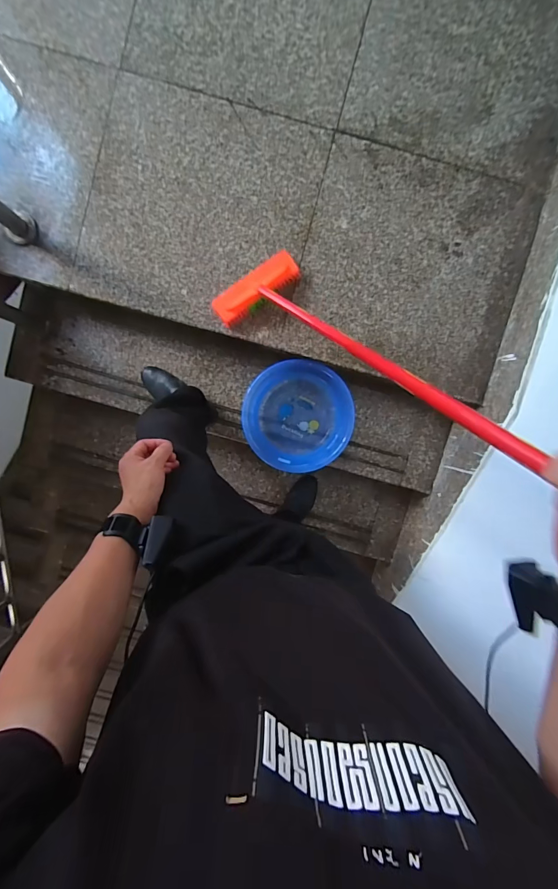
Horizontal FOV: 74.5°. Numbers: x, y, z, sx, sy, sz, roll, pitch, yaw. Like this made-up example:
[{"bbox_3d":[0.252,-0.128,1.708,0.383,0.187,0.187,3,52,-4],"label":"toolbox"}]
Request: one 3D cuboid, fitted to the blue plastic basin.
[{"bbox_3d":[0.055,-0.082,1.096,0.310,0.117,0.307,0,95,0],"label":"blue plastic basin"}]

